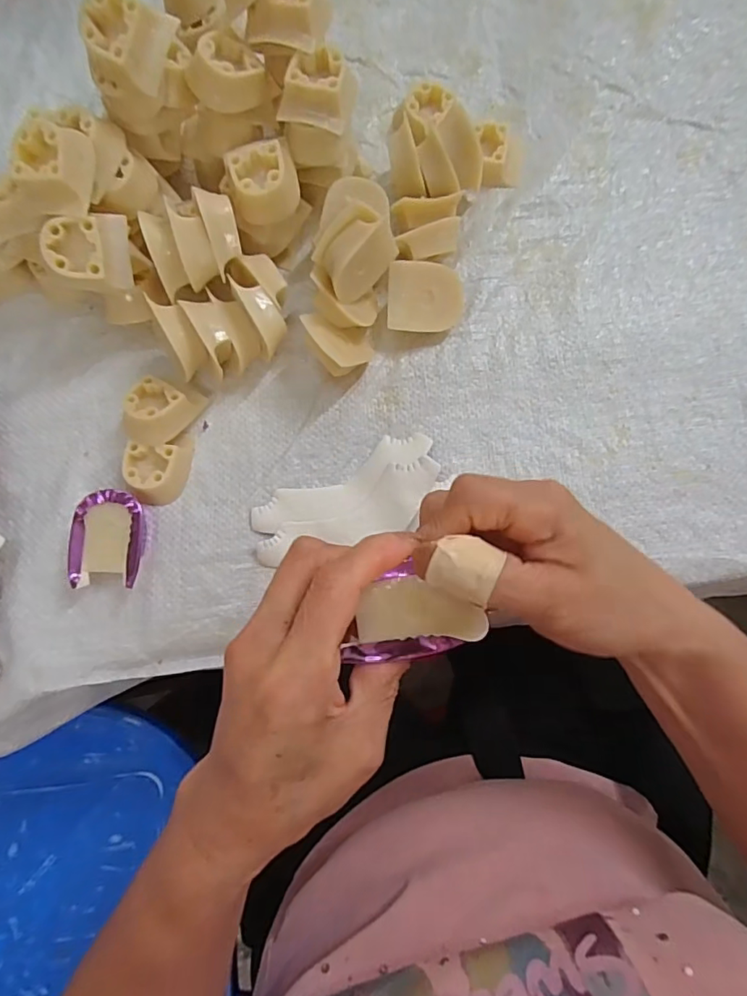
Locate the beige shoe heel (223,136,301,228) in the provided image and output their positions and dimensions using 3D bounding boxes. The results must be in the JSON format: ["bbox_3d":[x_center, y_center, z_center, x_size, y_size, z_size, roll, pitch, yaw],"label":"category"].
[{"bbox_3d":[-0.062,-0.179,0.297,0.037,0.023,0.033,-19,83,-2],"label":"beige shoe heel"}]

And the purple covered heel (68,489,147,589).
[{"bbox_3d":[-0.154,0.024,0.307,0.039,0.019,0.054,-3,81,1],"label":"purple covered heel"}]

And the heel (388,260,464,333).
[{"bbox_3d":[0.031,-0.124,0.324,0.046,0.015,0.040,-5,106,-8],"label":"heel"}]

